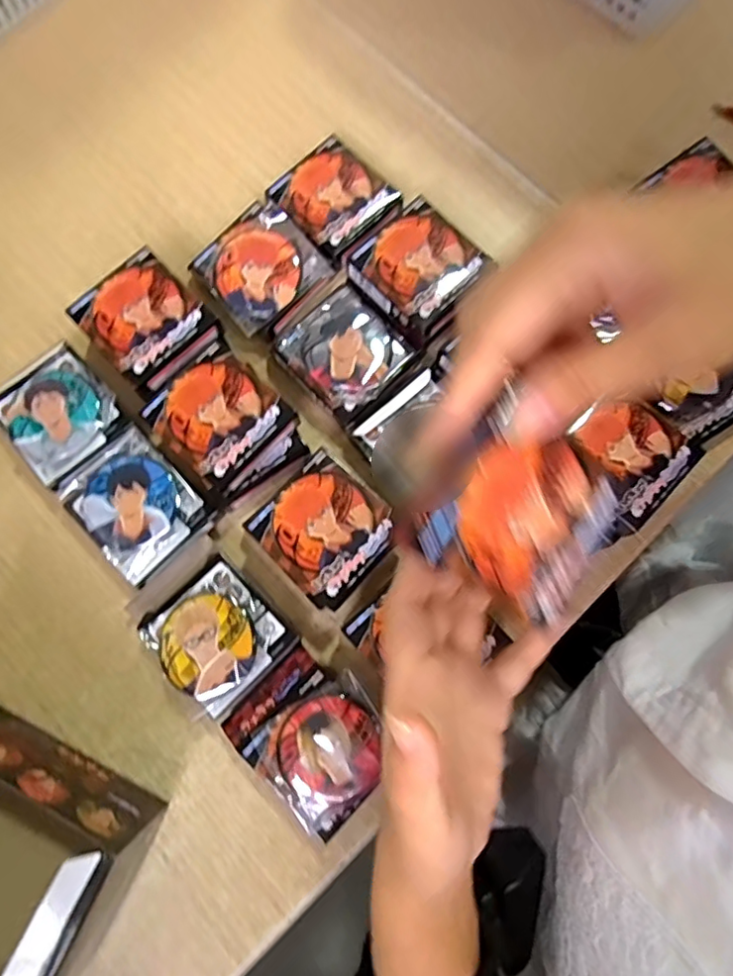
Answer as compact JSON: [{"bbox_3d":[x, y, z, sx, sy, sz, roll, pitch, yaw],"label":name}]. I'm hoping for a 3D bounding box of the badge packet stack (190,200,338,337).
[{"bbox_3d":[-0.070,-0.144,0.384,0.071,0.035,0.071,-42,81,-8],"label":"badge packet stack"}]

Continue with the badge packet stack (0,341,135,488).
[{"bbox_3d":[-0.193,-0.047,0.365,0.064,0.030,0.075,-42,81,-8],"label":"badge packet stack"}]

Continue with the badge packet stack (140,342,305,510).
[{"bbox_3d":[-0.085,-0.039,0.357,0.069,0.042,0.085,-40,81,-8],"label":"badge packet stack"}]

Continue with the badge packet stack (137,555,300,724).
[{"bbox_3d":[-0.087,0.085,0.337,0.066,0.036,0.072,-40,81,-8],"label":"badge packet stack"}]

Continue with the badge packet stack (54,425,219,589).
[{"bbox_3d":[-0.139,0.011,0.354,0.064,0.033,0.077,-42,81,-8],"label":"badge packet stack"}]

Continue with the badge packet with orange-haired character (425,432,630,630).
[{"bbox_3d":[0.059,0.011,0.200,0.064,0.006,0.059,38,83,-24],"label":"badge packet with orange-haired character"}]

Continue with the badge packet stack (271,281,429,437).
[{"bbox_3d":[-0.011,-0.082,0.372,0.064,0.034,0.078,-40,81,-8],"label":"badge packet stack"}]

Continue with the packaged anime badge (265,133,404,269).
[{"bbox_3d":[-0.022,-0.193,0.397,0.074,0.026,0.068,44,82,8],"label":"packaged anime badge"}]

